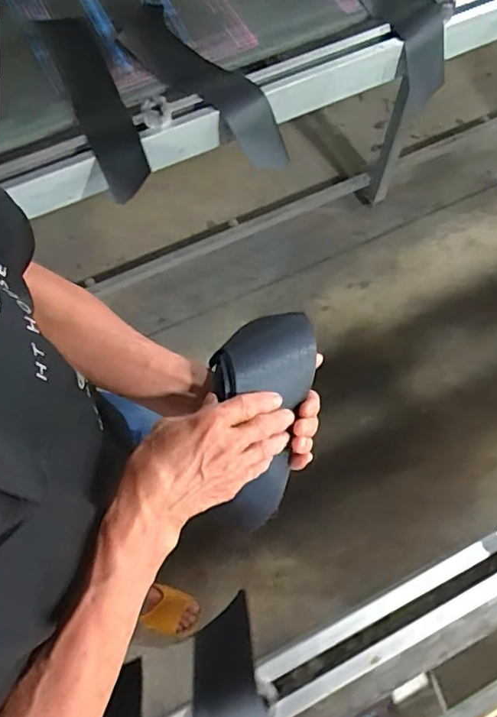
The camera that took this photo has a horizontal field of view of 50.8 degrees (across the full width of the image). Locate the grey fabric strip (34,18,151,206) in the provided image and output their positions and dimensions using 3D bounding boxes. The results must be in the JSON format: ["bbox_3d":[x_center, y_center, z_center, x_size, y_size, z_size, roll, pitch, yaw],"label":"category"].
[{"bbox_3d":[-0.254,-0.433,0.855,0.076,0.040,0.435,-23,69,-8],"label":"grey fabric strip"}]

